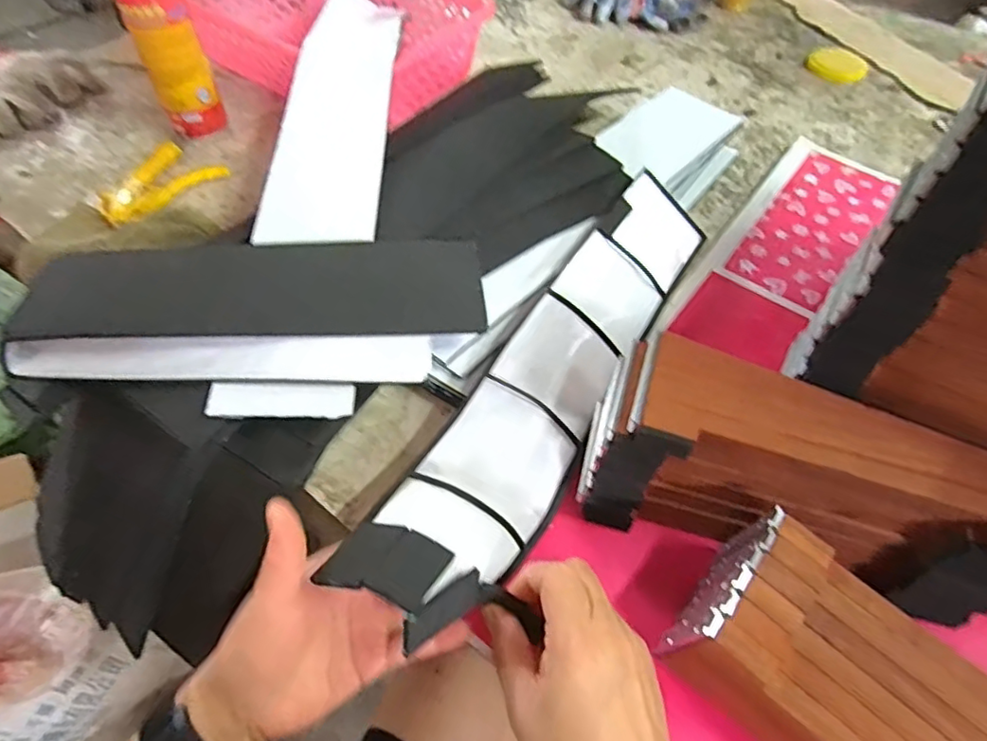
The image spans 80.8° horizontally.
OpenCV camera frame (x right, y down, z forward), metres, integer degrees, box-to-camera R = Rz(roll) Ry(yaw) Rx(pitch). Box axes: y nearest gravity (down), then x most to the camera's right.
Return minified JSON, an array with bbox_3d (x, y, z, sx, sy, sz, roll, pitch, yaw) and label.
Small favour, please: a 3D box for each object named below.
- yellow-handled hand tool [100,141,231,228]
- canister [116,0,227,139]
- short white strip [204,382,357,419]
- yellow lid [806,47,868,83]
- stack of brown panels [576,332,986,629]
[{"bbox_3d":[-0.354,-0.196,0.602,0.079,0.022,0.124,33,59,21],"label":"yellow-handled hand tool"},{"bbox_3d":[-0.337,-0.339,0.601,0.058,0.201,0.054,-21,56,-16],"label":"canister"},{"bbox_3d":[-0.143,0.021,0.392,0.095,0.004,0.023,2,72,-2],"label":"short white strip"},{"bbox_3d":[0.501,-0.447,0.842,0.080,0.012,0.088,1,53,-1],"label":"yellow lid"},{"bbox_3d":[0.199,0.070,0.374,0.266,0.111,0.092,14,54,9],"label":"stack of brown panels"}]

